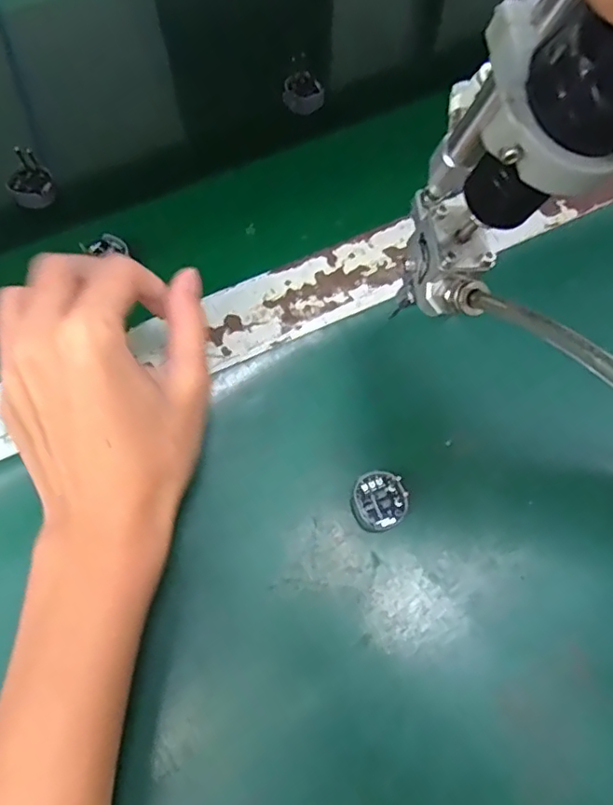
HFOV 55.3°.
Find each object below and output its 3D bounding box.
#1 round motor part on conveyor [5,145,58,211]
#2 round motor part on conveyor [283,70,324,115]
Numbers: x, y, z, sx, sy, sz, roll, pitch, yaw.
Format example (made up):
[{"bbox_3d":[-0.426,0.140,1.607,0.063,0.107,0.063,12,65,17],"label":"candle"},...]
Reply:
[{"bbox_3d":[-0.177,-0.142,0.372,0.027,0.025,0.027,0,67,0],"label":"round motor part on conveyor"},{"bbox_3d":[-0.002,-0.220,0.416,0.028,0.016,0.023,2,67,1],"label":"round motor part on conveyor"}]

